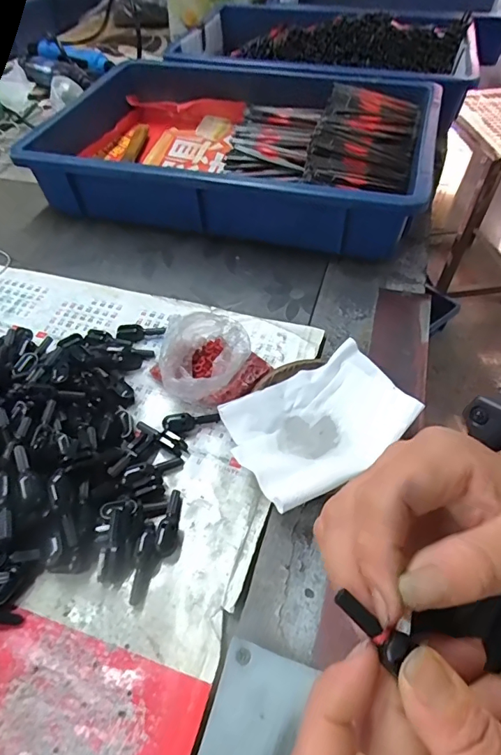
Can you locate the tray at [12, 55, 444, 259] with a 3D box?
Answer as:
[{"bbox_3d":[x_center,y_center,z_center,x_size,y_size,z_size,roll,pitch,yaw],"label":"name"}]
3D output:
[{"bbox_3d":[-0.018,-0.284,0.548,0.448,0.079,0.310,13,53,12],"label":"tray"}]

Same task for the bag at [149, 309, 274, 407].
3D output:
[{"bbox_3d":[-0.035,-0.013,0.363,0.084,0.039,0.081,-26,55,-17],"label":"bag"}]

